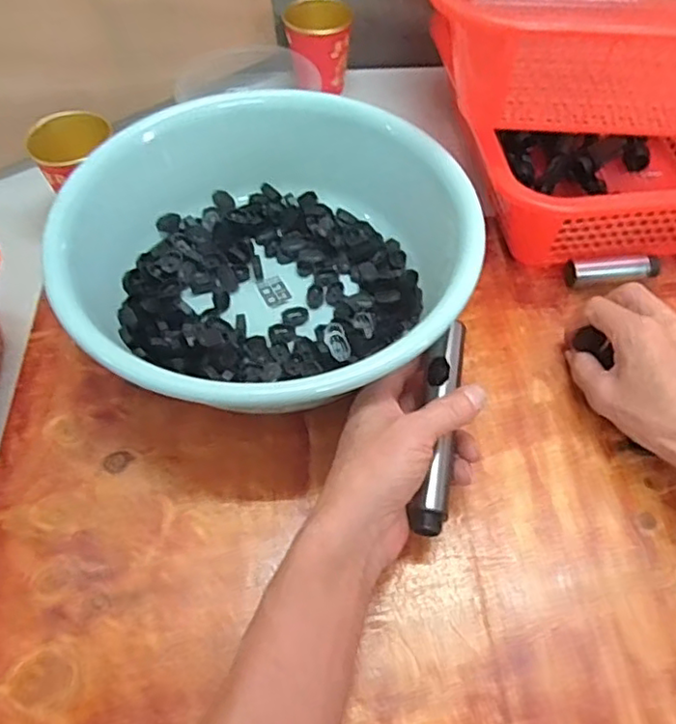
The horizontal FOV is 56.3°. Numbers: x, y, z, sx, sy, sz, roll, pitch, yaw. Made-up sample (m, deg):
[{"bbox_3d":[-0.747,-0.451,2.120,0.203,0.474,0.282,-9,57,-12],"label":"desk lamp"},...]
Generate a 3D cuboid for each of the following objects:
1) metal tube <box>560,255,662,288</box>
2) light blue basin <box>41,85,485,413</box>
[{"bbox_3d":[0.229,-0.076,0.529,0.074,0.025,0.020,1,57,1],"label":"metal tube"},{"bbox_3d":[-0.053,-0.083,0.487,0.288,0.095,0.265,0,57,0],"label":"light blue basin"}]

